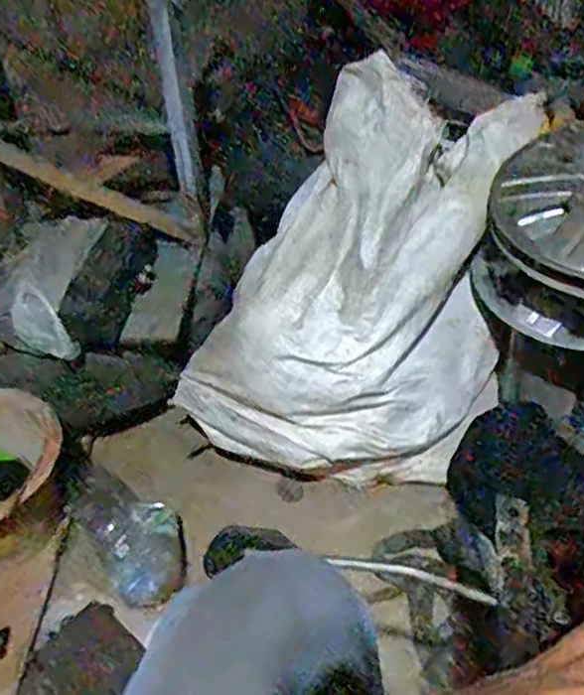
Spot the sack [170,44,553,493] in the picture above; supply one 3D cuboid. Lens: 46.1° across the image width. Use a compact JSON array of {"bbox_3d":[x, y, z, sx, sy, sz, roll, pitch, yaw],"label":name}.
[{"bbox_3d":[0.118,-0.093,1.025,0.370,0.419,0.503,18,46,27],"label":"sack"}]

